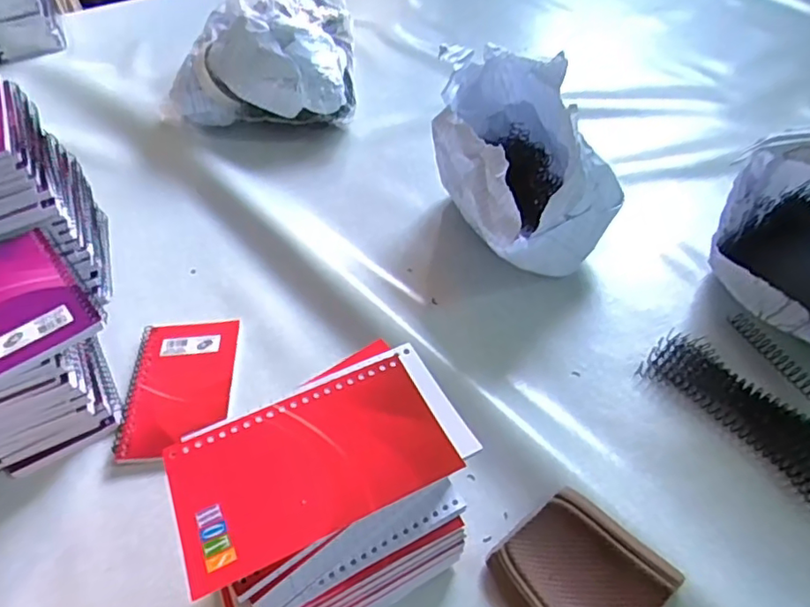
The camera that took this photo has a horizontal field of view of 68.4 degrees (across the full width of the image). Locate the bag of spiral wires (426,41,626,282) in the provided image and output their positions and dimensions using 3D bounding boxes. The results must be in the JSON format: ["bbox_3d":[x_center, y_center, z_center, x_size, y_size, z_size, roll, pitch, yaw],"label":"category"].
[{"bbox_3d":[0.106,-0.127,0.550,0.133,0.146,0.218,-14,48,-7],"label":"bag of spiral wires"}]

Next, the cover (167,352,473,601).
[{"bbox_3d":[-0.047,0.075,0.288,0.127,0.005,0.076,-21,49,-14],"label":"cover"}]

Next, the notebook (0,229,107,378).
[{"bbox_3d":[-0.284,-0.005,0.432,0.083,0.011,0.141,-34,54,-24],"label":"notebook"}]

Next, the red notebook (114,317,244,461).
[{"bbox_3d":[-0.186,0.068,0.491,0.084,0.007,0.129,-6,47,0],"label":"red notebook"}]

